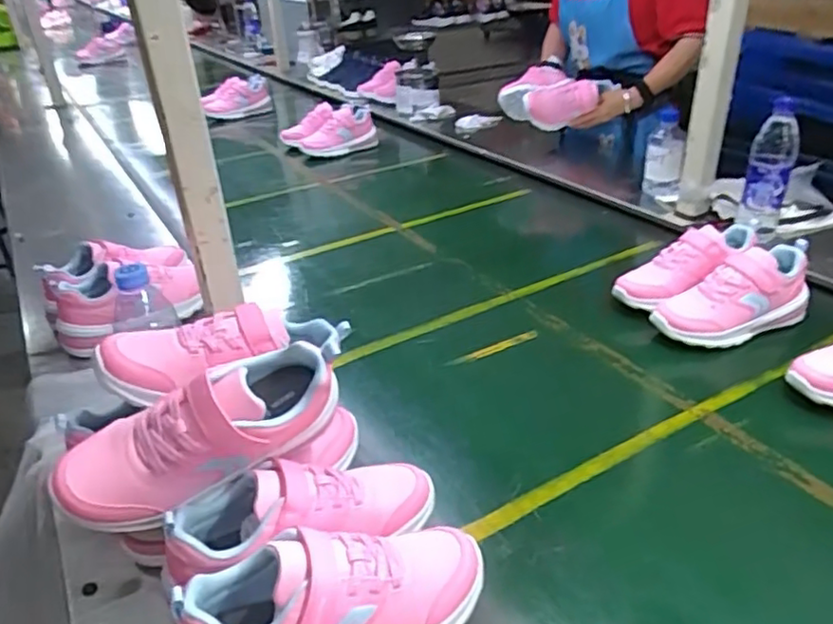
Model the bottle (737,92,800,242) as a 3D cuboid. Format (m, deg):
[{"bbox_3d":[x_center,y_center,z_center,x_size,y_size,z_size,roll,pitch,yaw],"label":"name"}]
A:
[{"bbox_3d":[0.573,-0.214,1.053,0.064,0.231,0.074,16,36,29],"label":"bottle"}]

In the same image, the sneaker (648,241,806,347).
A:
[{"bbox_3d":[0.434,-0.019,0.880,0.221,0.104,0.077,-14,33,-17],"label":"sneaker"}]

